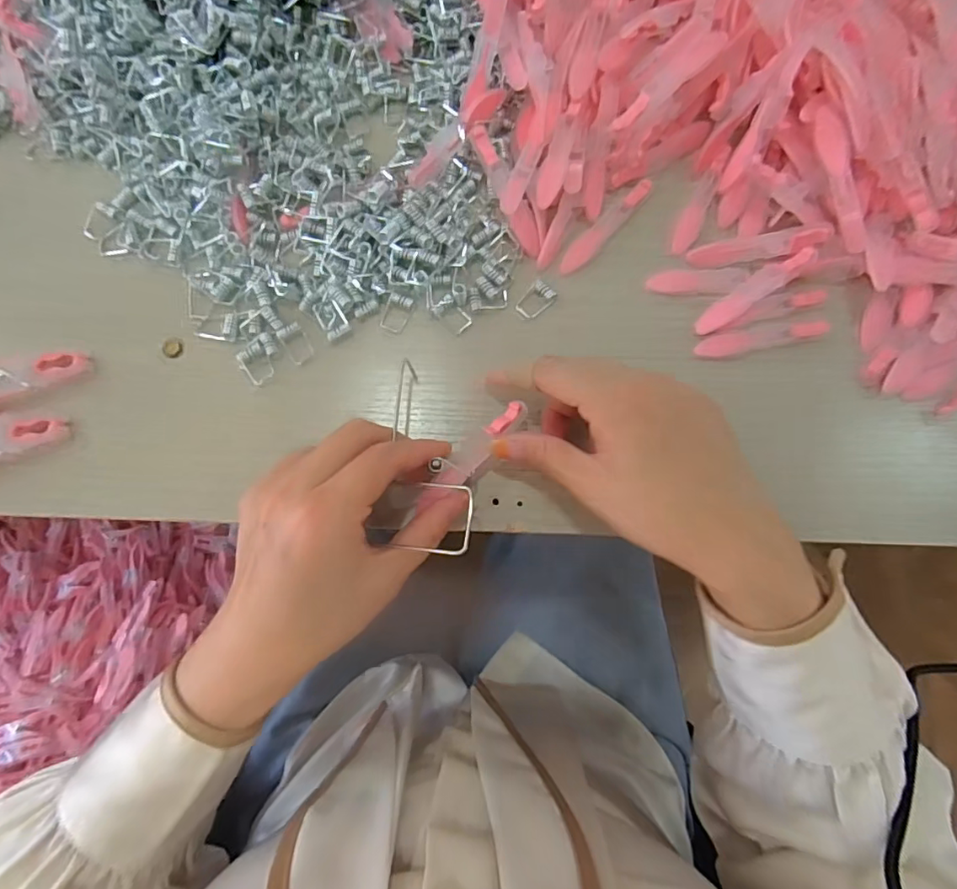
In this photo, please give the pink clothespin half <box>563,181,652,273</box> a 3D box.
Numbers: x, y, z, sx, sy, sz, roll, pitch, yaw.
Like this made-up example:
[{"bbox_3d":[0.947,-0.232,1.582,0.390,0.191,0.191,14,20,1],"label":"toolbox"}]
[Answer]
[{"bbox_3d":[0.077,-0.131,0.320,0.013,0.004,0.080,42,80,5],"label":"pink clothespin half"}]

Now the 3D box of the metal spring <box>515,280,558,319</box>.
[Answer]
[{"bbox_3d":[0.034,-0.084,0.310,0.016,0.004,0.022,41,80,5],"label":"metal spring"}]

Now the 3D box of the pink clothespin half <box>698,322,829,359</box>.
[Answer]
[{"bbox_3d":[0.165,-0.061,0.310,0.076,0.007,0.013,-6,80,-4],"label":"pink clothespin half"}]

